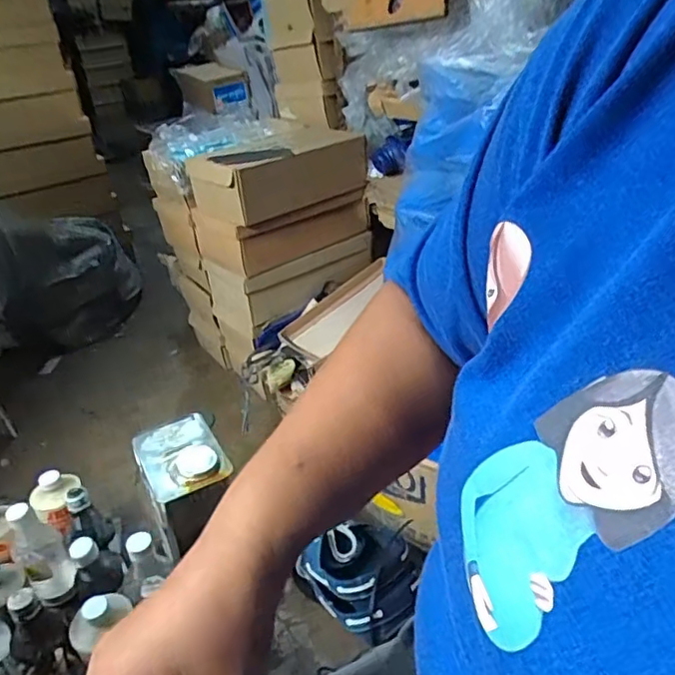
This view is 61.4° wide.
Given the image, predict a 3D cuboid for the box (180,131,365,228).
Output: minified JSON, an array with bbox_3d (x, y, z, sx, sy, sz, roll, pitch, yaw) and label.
[{"bbox_3d":[-0.117,-0.326,1.119,0.334,0.101,0.172,-28,39,-33],"label":"box"}]

